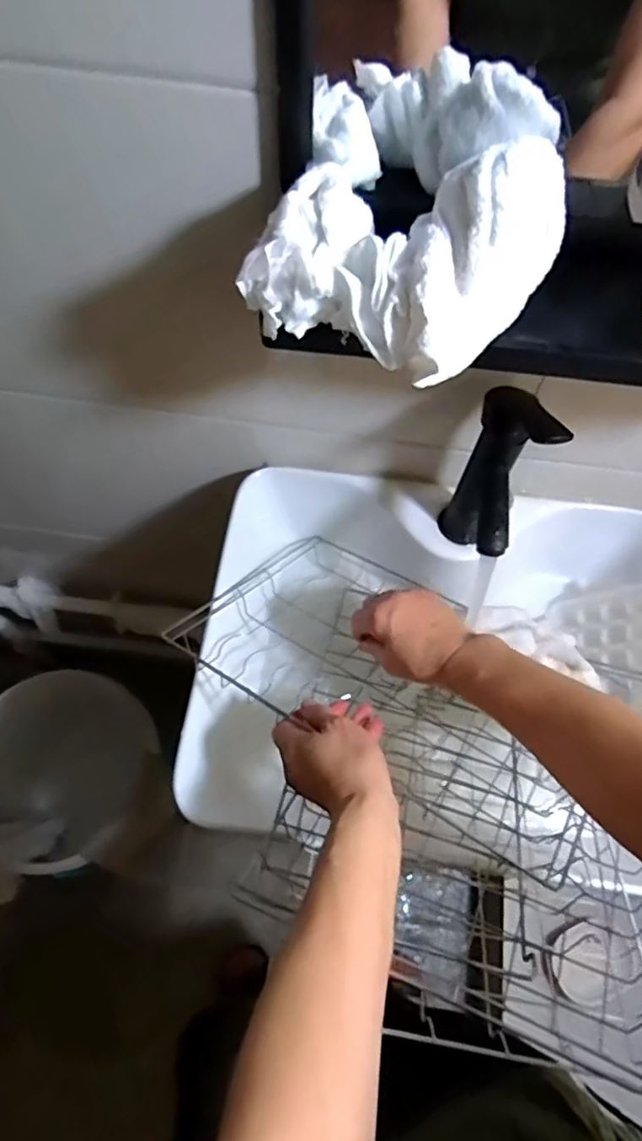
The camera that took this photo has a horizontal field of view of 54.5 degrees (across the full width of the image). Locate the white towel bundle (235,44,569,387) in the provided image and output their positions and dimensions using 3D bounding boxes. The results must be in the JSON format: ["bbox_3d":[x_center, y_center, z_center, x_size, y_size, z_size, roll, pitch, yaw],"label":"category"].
[{"bbox_3d":[0.060,-0.230,0.379,0.172,0.065,0.254,17,64,6],"label":"white towel bundle"}]

